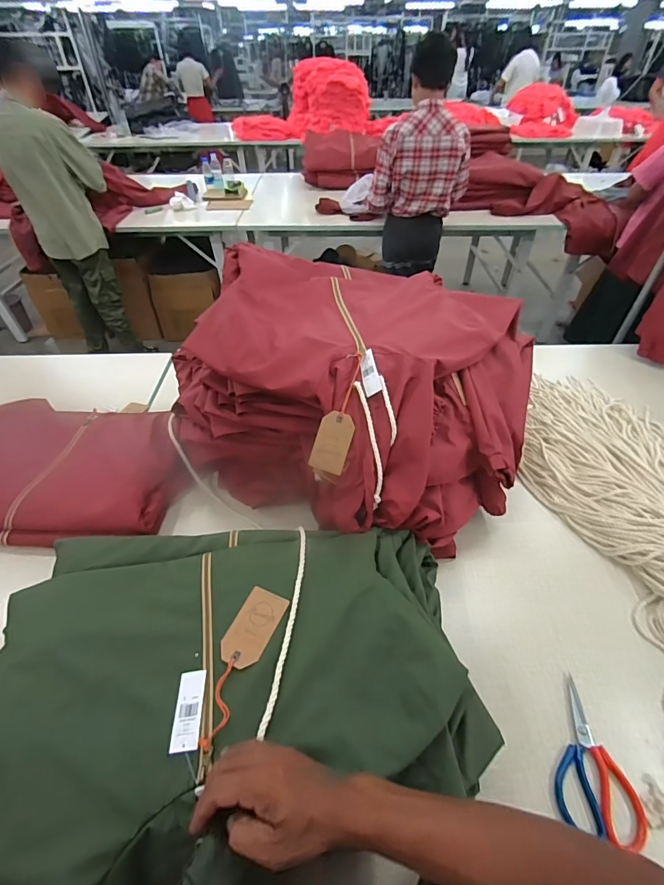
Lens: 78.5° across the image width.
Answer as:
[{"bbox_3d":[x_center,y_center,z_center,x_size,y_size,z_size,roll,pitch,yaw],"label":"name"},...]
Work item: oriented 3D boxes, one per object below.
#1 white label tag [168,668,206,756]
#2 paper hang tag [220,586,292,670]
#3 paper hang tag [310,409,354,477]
[{"bbox_3d":[-0.170,0.318,0.484,0.033,0.004,0.081,-4,45,-4],"label":"white label tag"},{"bbox_3d":[-0.105,0.246,0.542,0.057,0.004,0.098,18,48,19],"label":"paper hang tag"},{"bbox_3d":[0.001,-0.001,0.678,0.058,0.011,0.099,17,90,10],"label":"paper hang tag"}]

